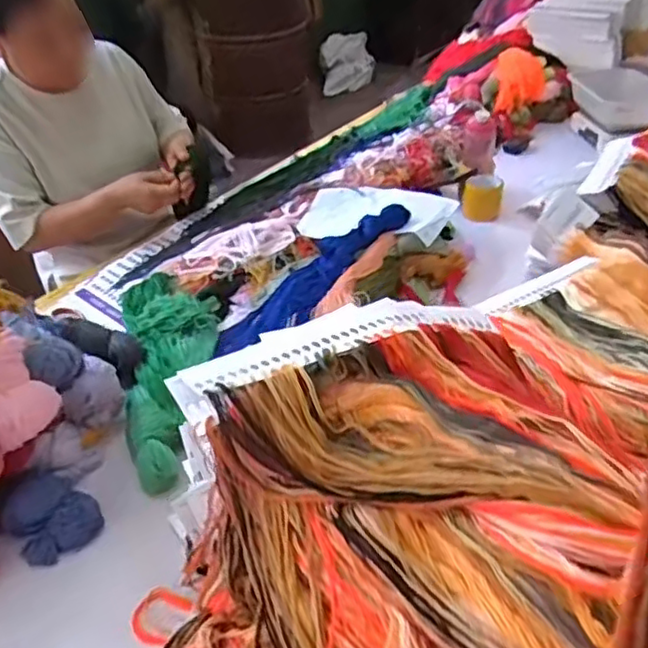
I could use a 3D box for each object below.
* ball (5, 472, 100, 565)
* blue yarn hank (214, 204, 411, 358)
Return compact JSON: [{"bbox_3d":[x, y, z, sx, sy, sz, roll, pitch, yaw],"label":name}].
[{"bbox_3d":[-0.336,0.239,0.789,0.110,0.057,0.095,20,42,26],"label":"ball"},{"bbox_3d":[-0.013,-0.085,1.147,0.428,0.049,0.081,-40,48,-12],"label":"blue yarn hank"}]

